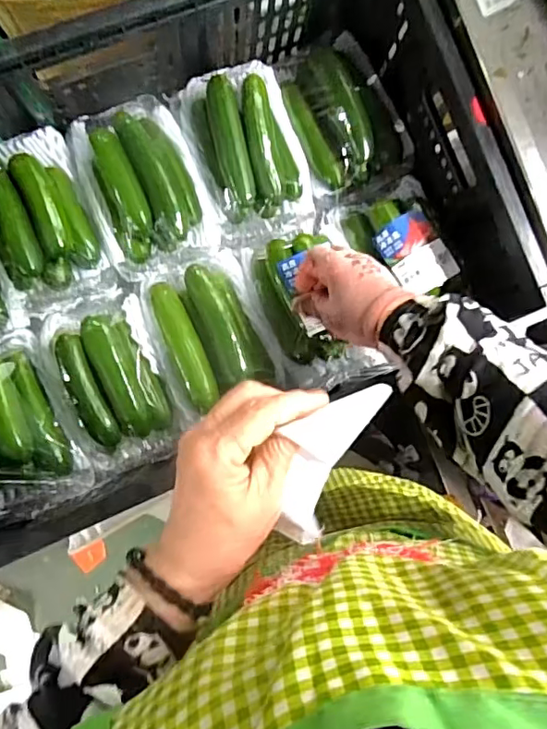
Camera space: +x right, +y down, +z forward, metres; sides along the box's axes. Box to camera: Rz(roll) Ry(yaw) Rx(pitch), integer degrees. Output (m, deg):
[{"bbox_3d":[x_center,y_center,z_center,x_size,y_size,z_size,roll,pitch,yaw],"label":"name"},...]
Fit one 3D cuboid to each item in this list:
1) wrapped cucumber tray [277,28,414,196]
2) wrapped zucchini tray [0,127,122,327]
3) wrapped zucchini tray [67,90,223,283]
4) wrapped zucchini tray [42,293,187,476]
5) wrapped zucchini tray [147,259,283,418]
[{"bbox_3d":[0.073,-0.272,0.590,0.107,0.055,0.162,-20,91,-5],"label":"wrapped cucumber tray"},{"bbox_3d":[-0.236,-0.136,0.550,0.112,0.060,0.193,-18,91,-5],"label":"wrapped zucchini tray"},{"bbox_3d":[-0.136,-0.187,0.560,0.116,0.053,0.170,-25,92,-5],"label":"wrapped zucchini tray"},{"bbox_3d":[-0.163,0.021,0.560,0.109,0.059,0.167,-22,92,-5],"label":"wrapped zucchini tray"},{"bbox_3d":[-0.066,-0.034,0.564,0.107,0.046,0.148,-24,92,-5],"label":"wrapped zucchini tray"}]

